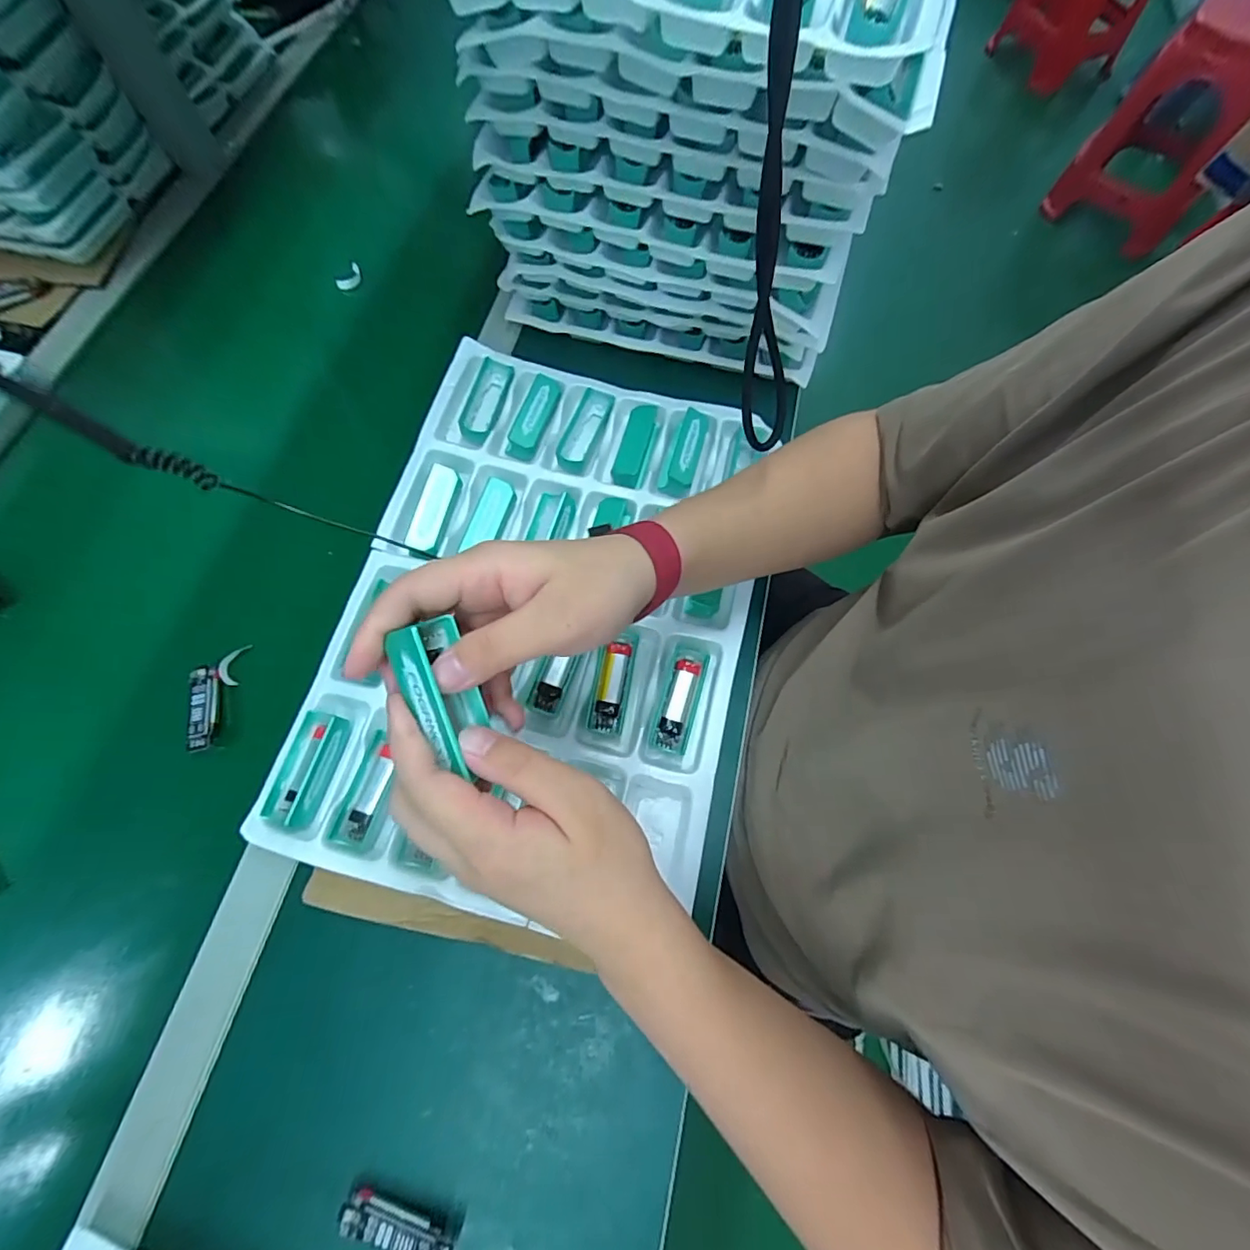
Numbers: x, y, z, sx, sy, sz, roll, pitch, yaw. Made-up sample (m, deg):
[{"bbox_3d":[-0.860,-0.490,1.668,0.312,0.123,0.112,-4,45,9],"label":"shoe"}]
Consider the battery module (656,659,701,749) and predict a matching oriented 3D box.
[{"bbox_3d":[0.040,0.059,0.401,0.019,0.009,0.070,16,70,6],"label":"battery module"}]

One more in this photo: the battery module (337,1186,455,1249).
[{"bbox_3d":[-0.131,0.348,0.304,0.067,0.019,0.018,17,70,7],"label":"battery module"}]

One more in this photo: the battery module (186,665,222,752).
[{"bbox_3d":[-0.331,0.065,0.417,0.018,0.015,0.068,-13,70,-5],"label":"battery module"}]

